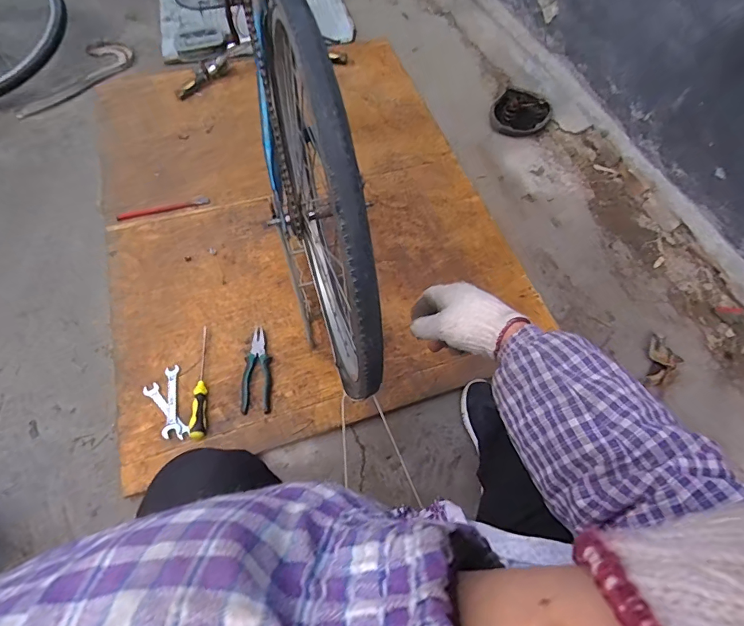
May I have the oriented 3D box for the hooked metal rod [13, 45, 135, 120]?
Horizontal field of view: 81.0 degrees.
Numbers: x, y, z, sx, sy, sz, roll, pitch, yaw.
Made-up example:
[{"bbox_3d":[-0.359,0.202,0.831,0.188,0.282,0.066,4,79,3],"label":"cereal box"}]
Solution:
[{"bbox_3d":[-0.967,-0.756,1.393,0.174,0.033,0.433,29,63,9],"label":"hooked metal rod"}]

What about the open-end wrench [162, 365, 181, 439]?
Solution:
[{"bbox_3d":[-0.415,0.182,0.905,0.031,0.013,0.151,-9,64,-8],"label":"open-end wrench"}]

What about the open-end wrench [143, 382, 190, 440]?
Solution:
[{"bbox_3d":[-0.422,0.201,0.896,0.030,0.011,0.145,-39,71,-20],"label":"open-end wrench"}]

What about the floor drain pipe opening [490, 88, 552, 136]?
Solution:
[{"bbox_3d":[0.462,-0.624,1.361,0.167,0.084,0.169,-2,65,4],"label":"floor drain pipe opening"}]

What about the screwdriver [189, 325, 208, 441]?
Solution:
[{"bbox_3d":[-0.364,0.142,0.923,0.032,0.027,0.246,-6,63,-7],"label":"screwdriver"}]

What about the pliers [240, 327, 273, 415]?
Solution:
[{"bbox_3d":[-0.247,0.123,0.943,0.060,0.021,0.186,-2,63,-4],"label":"pliers"}]

